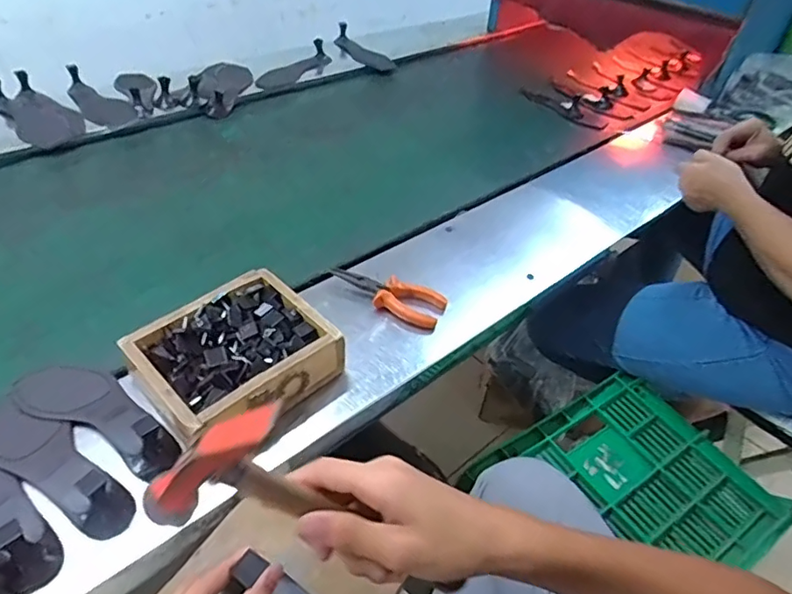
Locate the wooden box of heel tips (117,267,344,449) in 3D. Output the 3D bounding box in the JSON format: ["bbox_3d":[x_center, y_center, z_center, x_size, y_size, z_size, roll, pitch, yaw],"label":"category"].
[{"bbox_3d":[-0.171,0.069,0.583,0.156,0.069,0.182,36,51,30],"label":"wooden box of heel tips"}]

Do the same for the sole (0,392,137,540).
[{"bbox_3d":[-0.325,0.141,0.499,0.213,0.053,0.061,27,47,23],"label":"sole"}]

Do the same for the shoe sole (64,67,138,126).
[{"bbox_3d":[-0.601,-0.394,1.064,0.215,0.052,0.089,28,56,26],"label":"shoe sole"}]

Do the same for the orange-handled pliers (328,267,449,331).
[{"bbox_3d":[-0.015,-0.003,0.700,0.153,0.024,0.050,18,44,15],"label":"orange-handled pliers"}]

